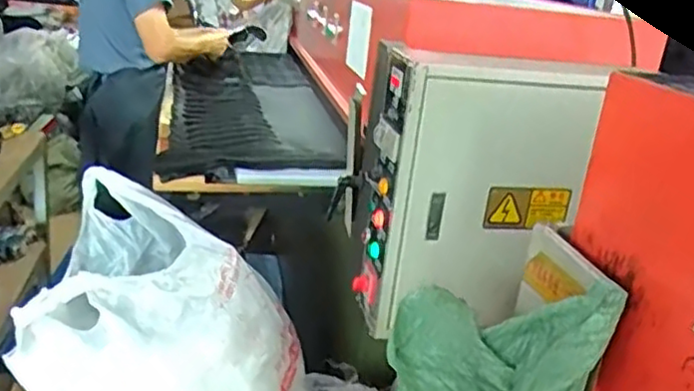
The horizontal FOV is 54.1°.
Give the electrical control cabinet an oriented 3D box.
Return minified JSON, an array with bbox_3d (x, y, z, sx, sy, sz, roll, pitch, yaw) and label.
[{"bbox_3d":[0.221,-0.012,1.246,0.358,0.472,0.185,3,22,-12],"label":"electrical control cabinet"}]

